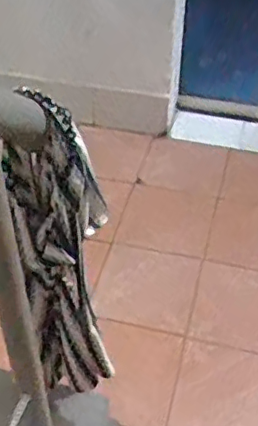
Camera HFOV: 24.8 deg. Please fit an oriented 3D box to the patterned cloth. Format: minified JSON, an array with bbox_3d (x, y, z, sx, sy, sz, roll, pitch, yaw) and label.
[{"bbox_3d":[-0.106,0.099,1.003,0.157,0.629,0.117,-11,46,-12],"label":"patterned cloth"}]

